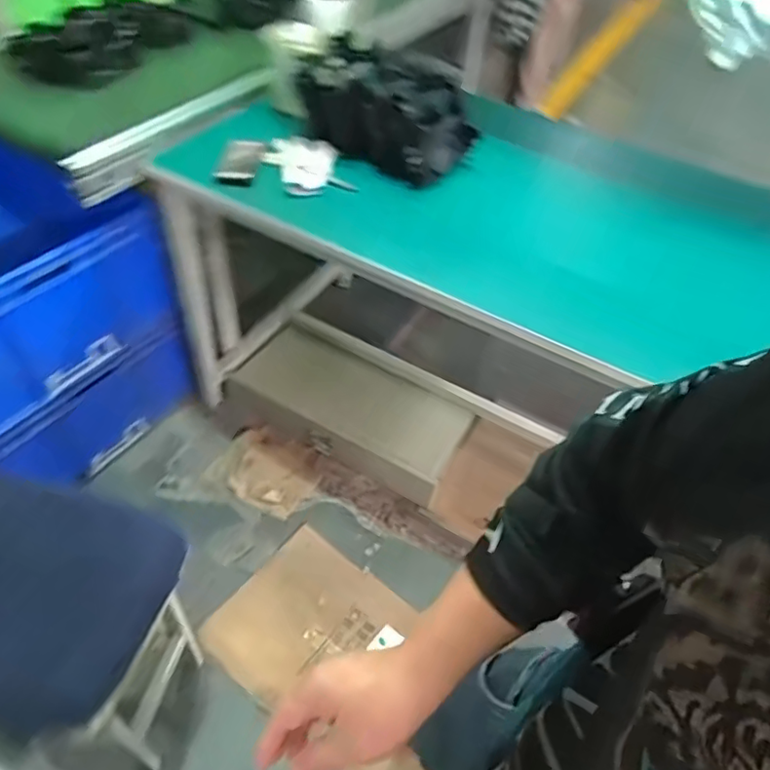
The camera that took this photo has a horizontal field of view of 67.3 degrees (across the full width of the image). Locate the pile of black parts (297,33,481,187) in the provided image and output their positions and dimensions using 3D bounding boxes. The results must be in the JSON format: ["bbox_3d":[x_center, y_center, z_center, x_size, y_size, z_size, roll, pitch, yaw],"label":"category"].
[{"bbox_3d":[0.009,-0.604,1.241,0.341,0.147,0.233,39,57,23],"label":"pile of black parts"}]

